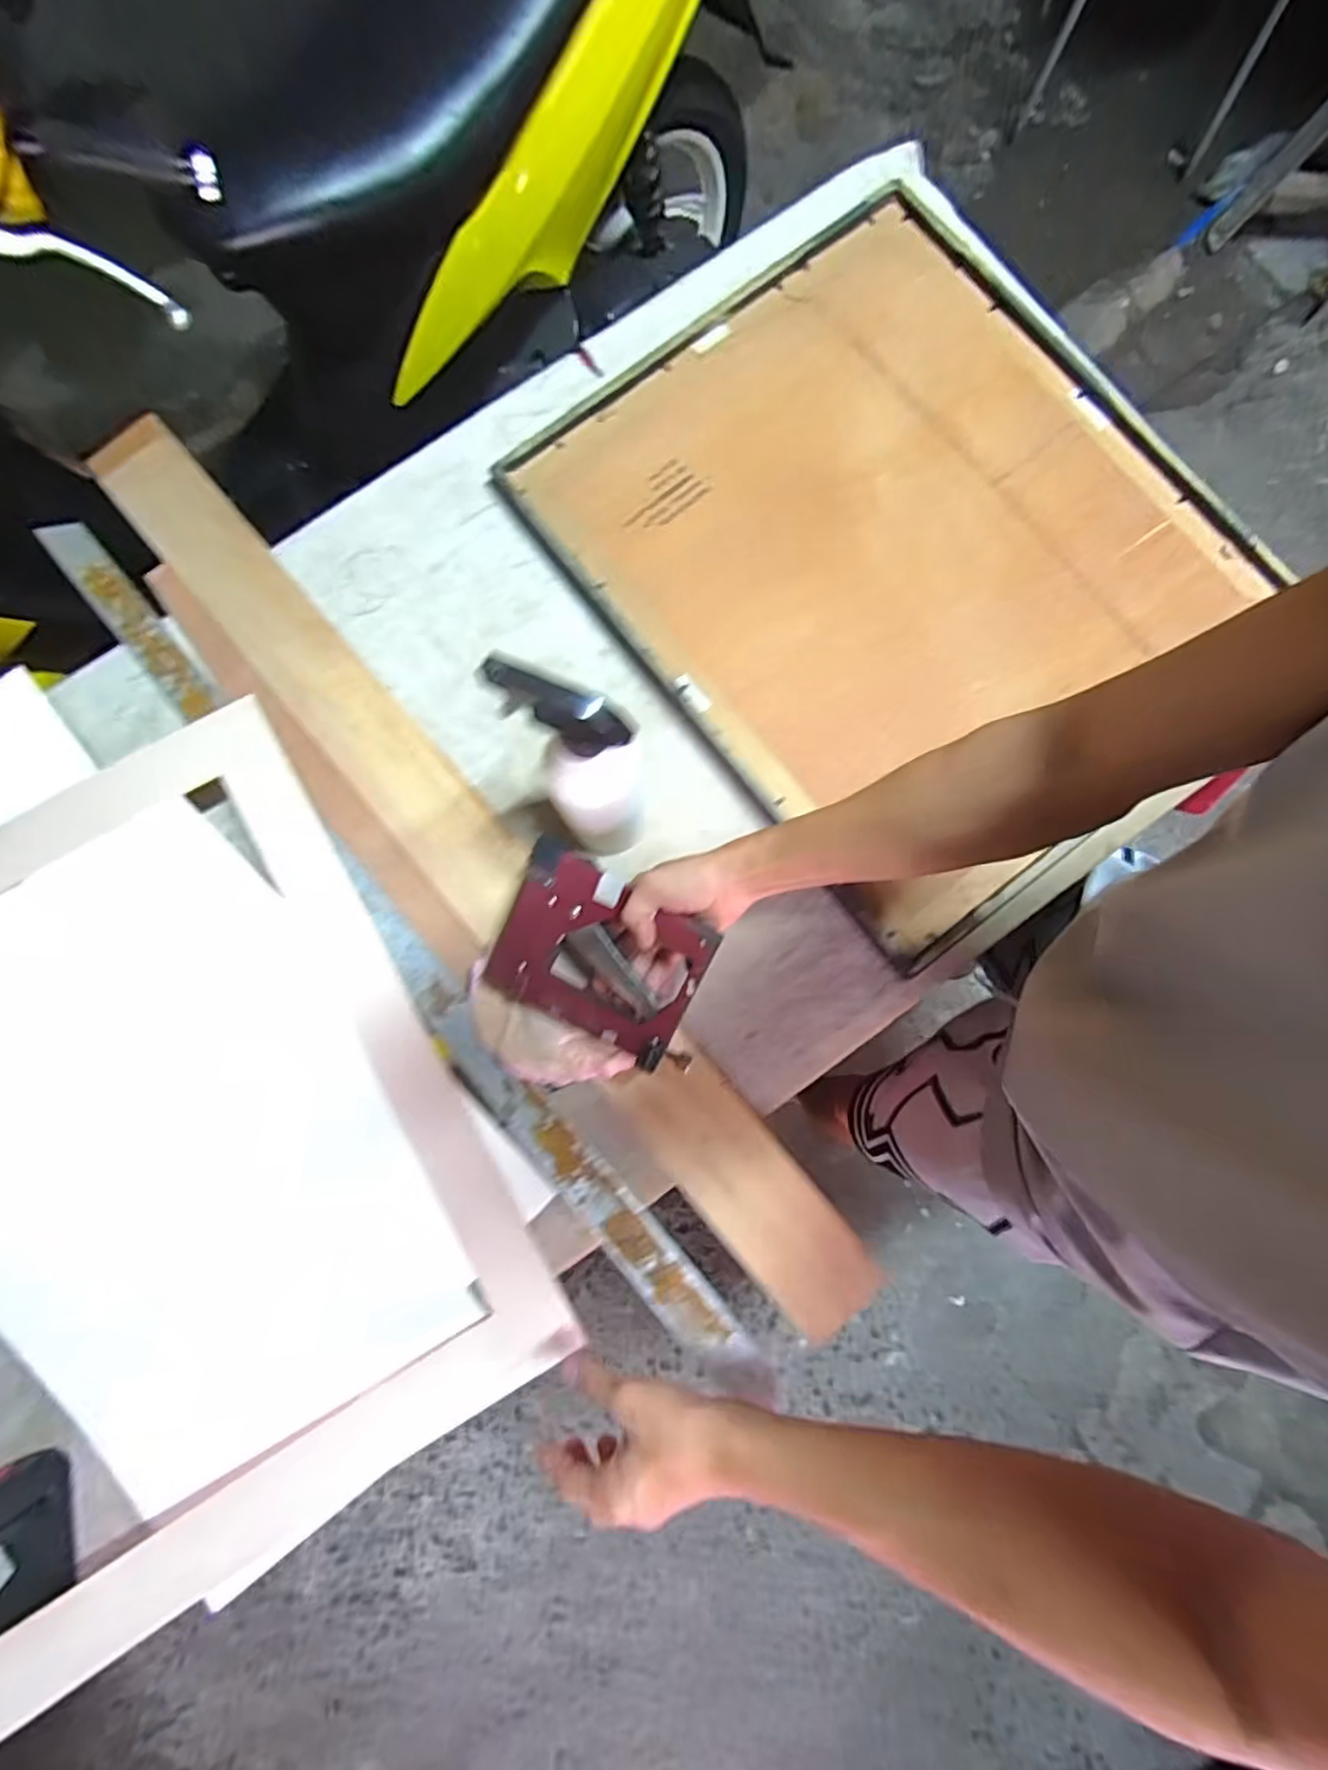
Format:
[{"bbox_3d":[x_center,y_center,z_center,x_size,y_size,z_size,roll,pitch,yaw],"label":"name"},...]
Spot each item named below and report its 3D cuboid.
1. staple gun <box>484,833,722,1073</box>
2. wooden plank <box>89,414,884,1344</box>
[{"bbox_3d":[-0.055,0.059,0.522,0.161,0.026,0.132,29,100,10],"label":"staple gun"},{"bbox_3d":[-0.188,-0.047,0.587,0.095,0.029,1.023,-41,82,-6],"label":"wooden plank"}]

